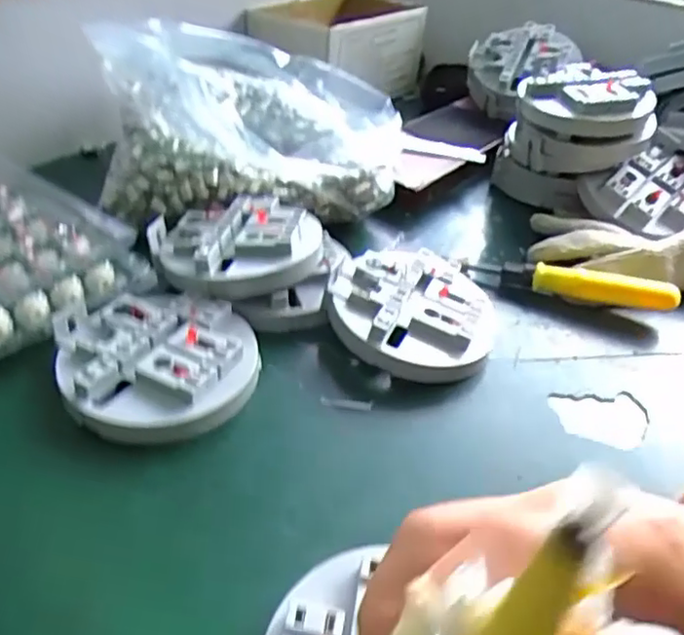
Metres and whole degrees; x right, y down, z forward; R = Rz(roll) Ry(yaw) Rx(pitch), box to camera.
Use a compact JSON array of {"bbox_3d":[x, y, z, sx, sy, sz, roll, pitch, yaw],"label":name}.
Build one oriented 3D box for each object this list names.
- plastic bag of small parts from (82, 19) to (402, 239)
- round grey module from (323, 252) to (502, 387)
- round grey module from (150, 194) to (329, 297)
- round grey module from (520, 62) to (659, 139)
[{"bbox_3d":[-0.067,-0.156,0.485,0.225,0.085,0.161,-4,38,-15],"label":"plastic bag of small parts"},{"bbox_3d":[0.041,-0.004,0.385,0.096,0.031,0.093,5,37,-4],"label":"round grey module"},{"bbox_3d":[-0.067,-0.052,0.404,0.101,0.025,0.096,5,37,-4],"label":"round grey module"},{"bbox_3d":[0.195,-0.166,0.517,0.106,0.062,0.090,17,38,13],"label":"round grey module"}]

